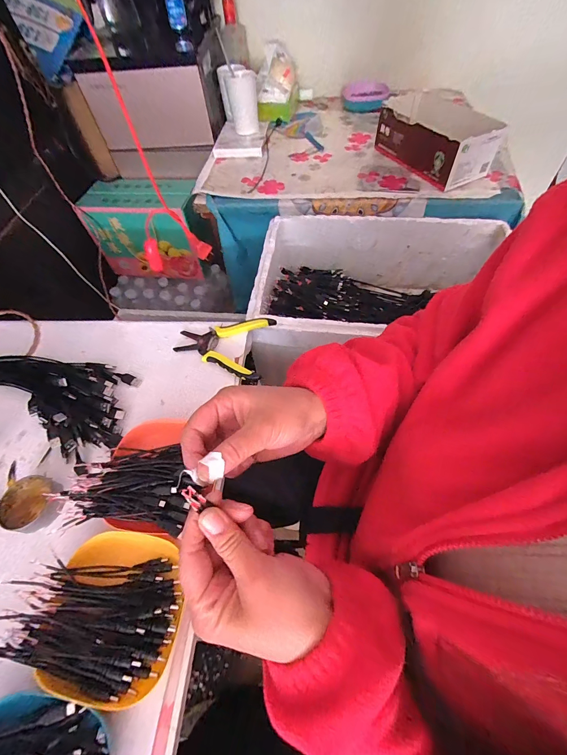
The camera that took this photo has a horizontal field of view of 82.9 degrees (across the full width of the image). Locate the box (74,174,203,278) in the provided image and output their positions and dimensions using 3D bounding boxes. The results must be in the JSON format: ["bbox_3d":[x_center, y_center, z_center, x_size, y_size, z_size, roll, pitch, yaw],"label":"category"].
[{"bbox_3d":[-0.411,-0.472,1.025,0.322,0.235,0.173,6,58,8],"label":"box"}]

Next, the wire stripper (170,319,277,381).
[{"bbox_3d":[-0.101,-0.052,0.527,0.154,0.018,0.117,7,59,8],"label":"wire stripper"}]

